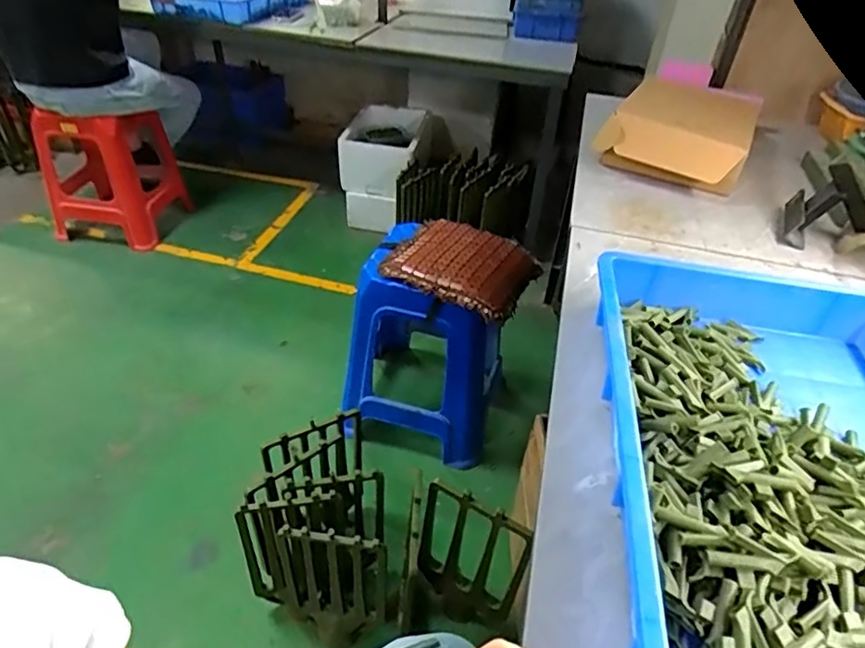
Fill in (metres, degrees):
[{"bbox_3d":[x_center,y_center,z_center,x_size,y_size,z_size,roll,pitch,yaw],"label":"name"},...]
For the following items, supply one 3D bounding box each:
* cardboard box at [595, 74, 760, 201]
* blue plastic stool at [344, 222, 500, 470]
[{"bbox_3d":[0.524,-0.406,1.189,0.257,0.108,0.376,22,41,20],"label":"cardboard box"},{"bbox_3d":[-0.001,0.057,1.405,0.334,0.473,0.314,13,39,10],"label":"blue plastic stool"}]

